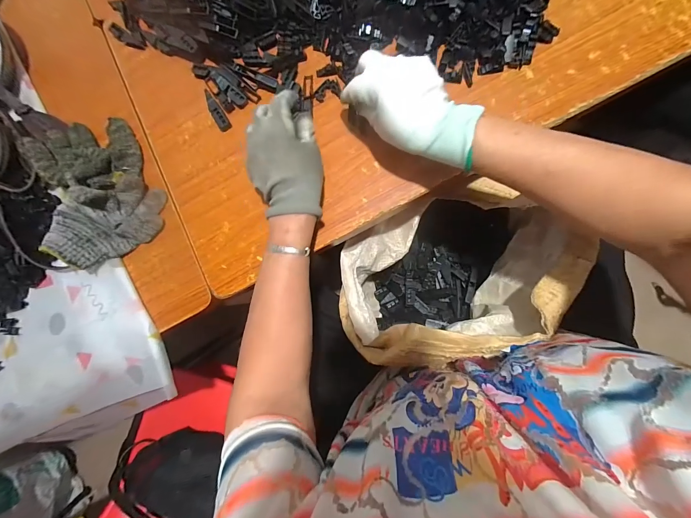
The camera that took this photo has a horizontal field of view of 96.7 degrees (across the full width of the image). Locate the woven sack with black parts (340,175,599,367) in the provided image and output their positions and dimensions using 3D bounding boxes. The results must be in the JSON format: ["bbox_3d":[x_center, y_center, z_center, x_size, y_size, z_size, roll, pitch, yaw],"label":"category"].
[{"bbox_3d":[0.151,0.008,0.458,0.321,0.279,0.209,-17,82,7],"label":"woven sack with black parts"}]

